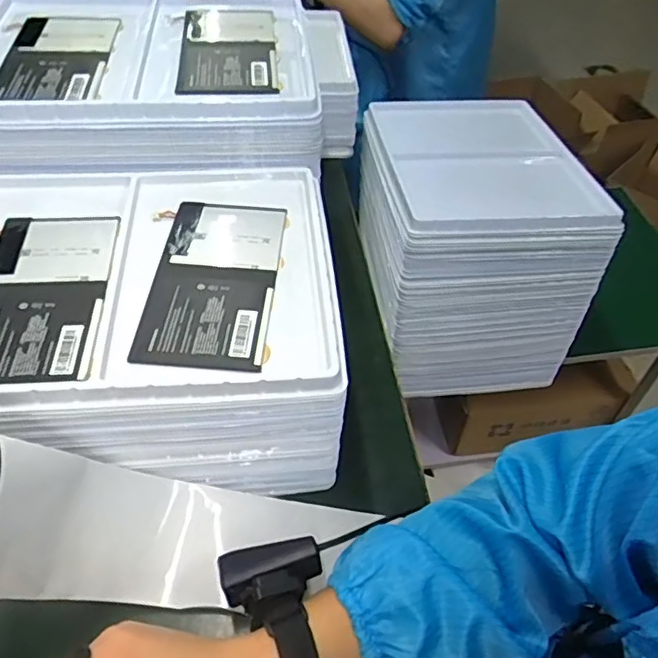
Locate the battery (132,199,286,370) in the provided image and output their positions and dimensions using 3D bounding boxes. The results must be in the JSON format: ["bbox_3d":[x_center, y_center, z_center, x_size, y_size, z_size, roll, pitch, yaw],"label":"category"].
[{"bbox_3d":[-0.088,-0.044,0.455,0.092,0.007,0.173,2,49,1],"label":"battery"}]

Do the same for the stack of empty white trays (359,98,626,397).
[{"bbox_3d":[0.189,-0.135,0.836,0.254,0.285,0.325,-5,50,-5],"label":"stack of empty white trays"}]

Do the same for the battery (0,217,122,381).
[{"bbox_3d":[-0.214,-0.029,0.436,0.093,0.006,0.171,-3,49,-6],"label":"battery"}]

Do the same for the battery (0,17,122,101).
[{"bbox_3d":[-0.255,-0.259,0.552,0.093,0.009,0.164,-3,49,-3],"label":"battery"}]

